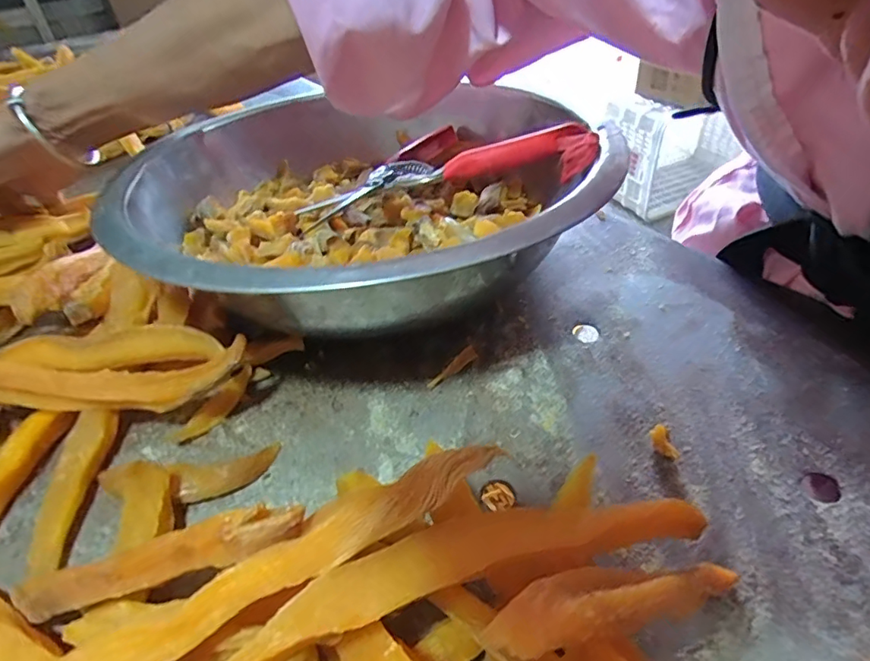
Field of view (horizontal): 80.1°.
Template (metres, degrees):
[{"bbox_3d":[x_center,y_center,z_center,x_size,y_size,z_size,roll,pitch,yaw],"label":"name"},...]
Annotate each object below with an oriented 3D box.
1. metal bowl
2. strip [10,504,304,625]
[{"bbox_3d":[-0.047,-0.070,0.325,0.280,0.087,0.280,-2,42,2],"label":"metal bowl"},{"bbox_3d":[-0.098,0.078,0.173,0.115,0.013,0.018,-21,40,13],"label":"strip"}]

